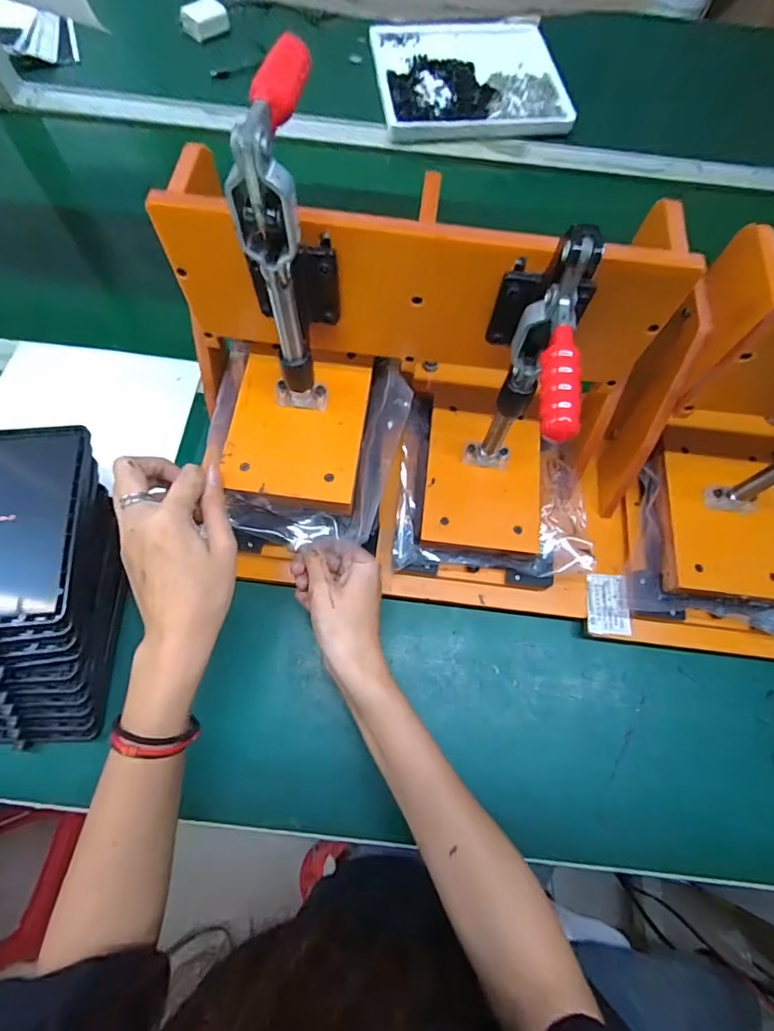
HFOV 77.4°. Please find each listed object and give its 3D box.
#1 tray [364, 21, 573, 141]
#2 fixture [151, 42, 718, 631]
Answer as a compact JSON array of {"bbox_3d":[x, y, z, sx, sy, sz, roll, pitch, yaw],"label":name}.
[{"bbox_3d":[0.122,-0.671,0.735,0.271,0.026,0.255,-6,69,-5],"label":"tray"},{"bbox_3d":[0.041,-0.073,0.340,0.365,0.291,0.215,3,70,-1],"label":"fixture"}]

